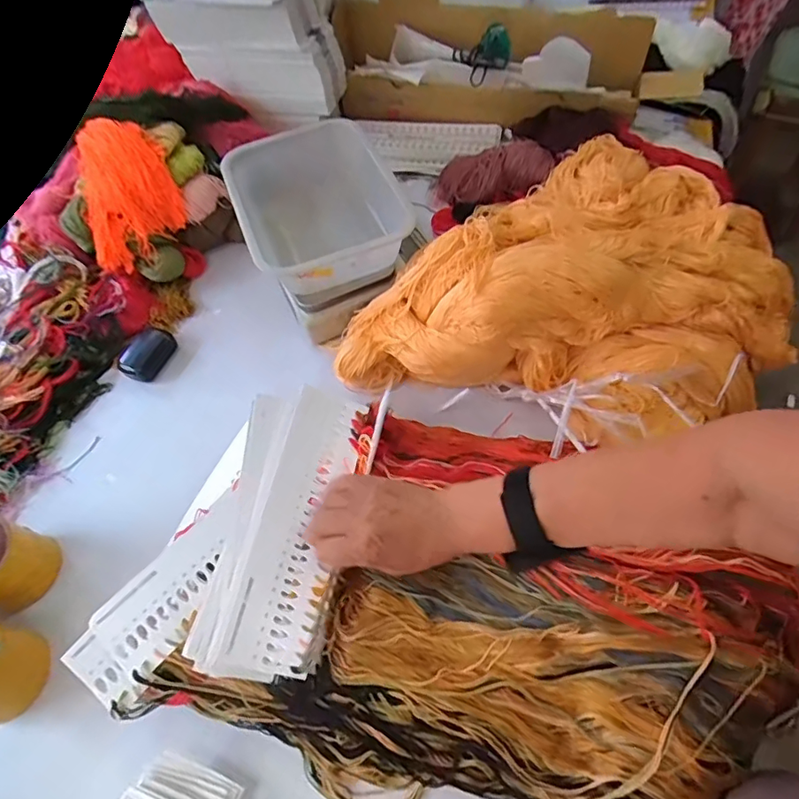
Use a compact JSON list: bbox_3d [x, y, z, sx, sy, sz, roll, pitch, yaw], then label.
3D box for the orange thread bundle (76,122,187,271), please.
[{"bbox_3d":[-0.381,-0.281,0.710,0.154,0.118,0.112,-38,63,-18],"label":"orange thread bundle"}]

